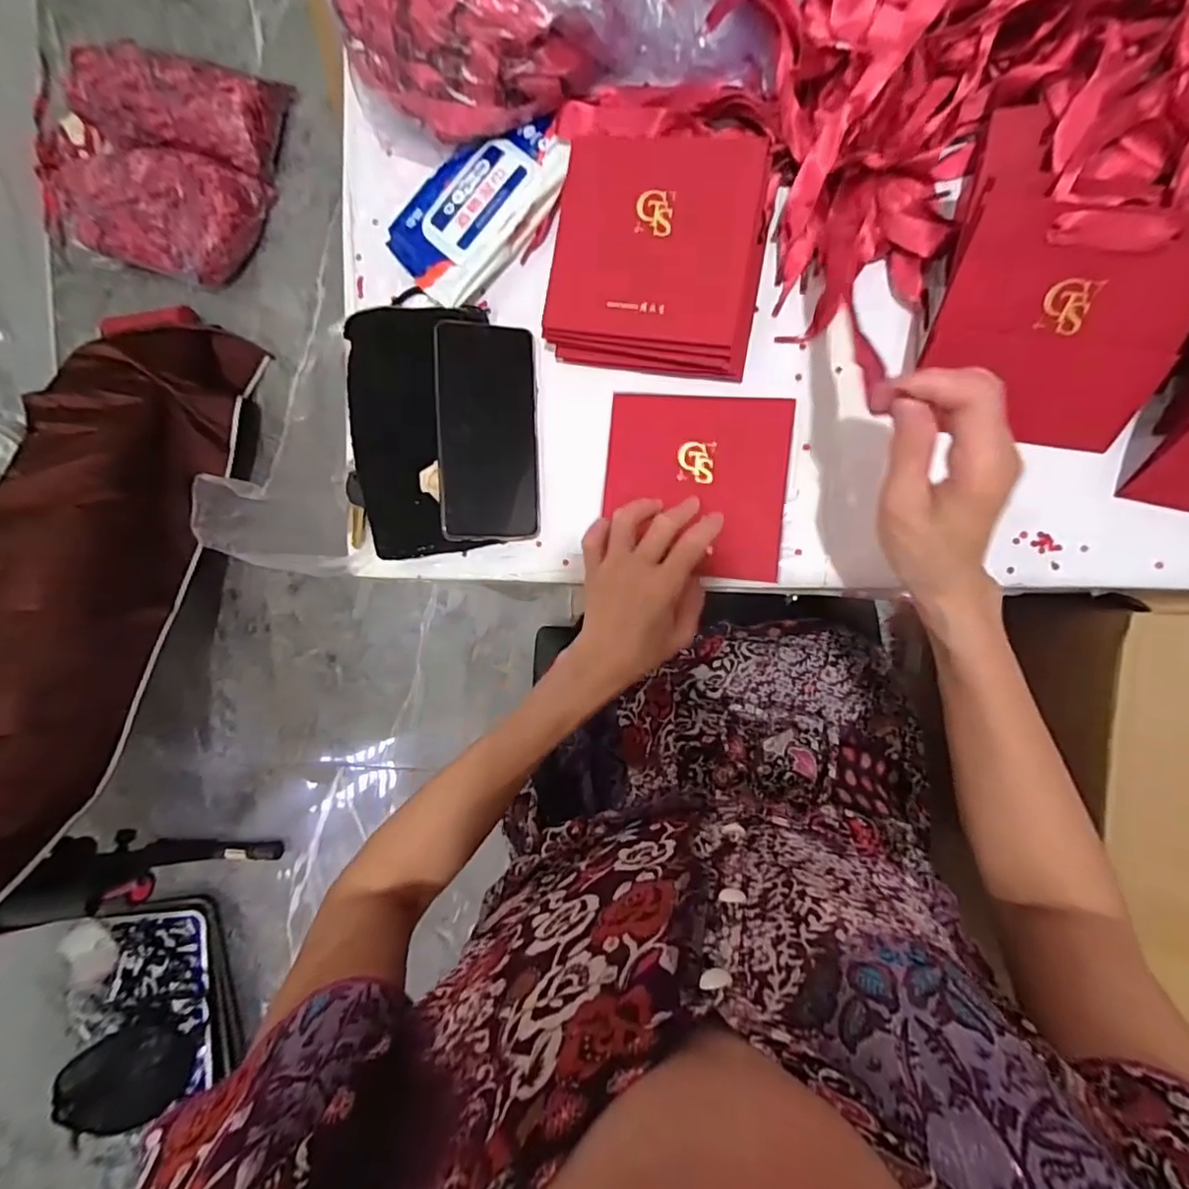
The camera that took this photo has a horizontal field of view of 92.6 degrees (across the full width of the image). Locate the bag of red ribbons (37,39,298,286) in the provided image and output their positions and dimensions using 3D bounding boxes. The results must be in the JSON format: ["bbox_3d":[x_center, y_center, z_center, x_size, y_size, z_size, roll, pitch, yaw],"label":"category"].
[{"bbox_3d":[-1.065,-1.008,1.313,0.634,0.149,0.449,17,95,9],"label":"bag of red ribbons"}]

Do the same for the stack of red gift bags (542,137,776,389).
[{"bbox_3d":[0.047,-0.251,0.420,0.151,0.036,0.157,10,94,9],"label":"stack of red gift bags"}]

